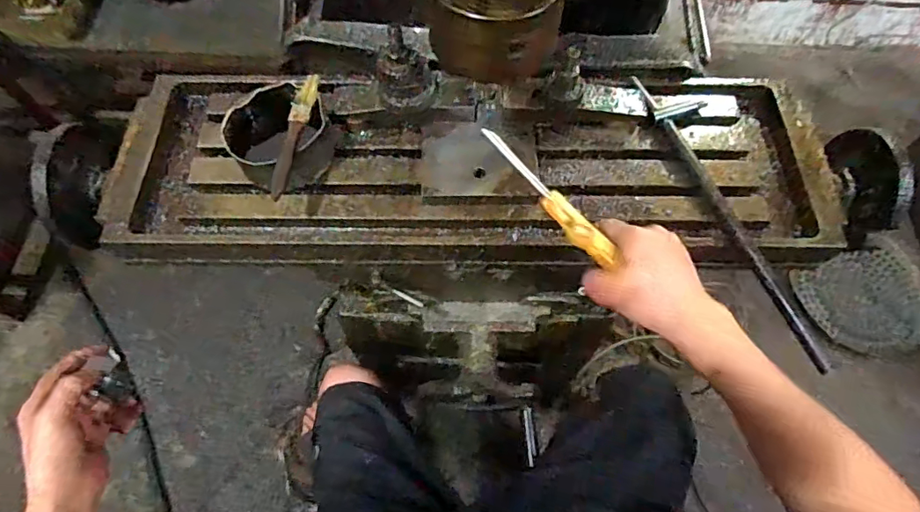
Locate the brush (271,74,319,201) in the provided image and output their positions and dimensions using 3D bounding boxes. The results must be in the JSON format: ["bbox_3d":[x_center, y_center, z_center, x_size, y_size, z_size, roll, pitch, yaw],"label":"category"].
[{"bbox_3d":[-0.168,-0.125,0.527,0.022,0.016,0.149,5,64,1],"label":"brush"}]

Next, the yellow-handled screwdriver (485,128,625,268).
[{"bbox_3d":[0.074,-0.048,0.425,0.025,0.023,0.152,-41,87,-18],"label":"yellow-handled screwdriver"}]

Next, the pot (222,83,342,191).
[{"bbox_3d":[-0.195,-0.128,0.581,0.106,0.070,0.109,0,64,-1],"label":"pot"}]

